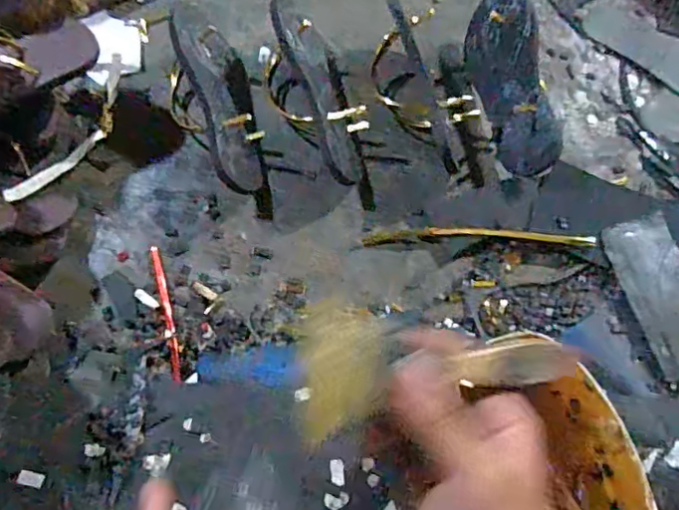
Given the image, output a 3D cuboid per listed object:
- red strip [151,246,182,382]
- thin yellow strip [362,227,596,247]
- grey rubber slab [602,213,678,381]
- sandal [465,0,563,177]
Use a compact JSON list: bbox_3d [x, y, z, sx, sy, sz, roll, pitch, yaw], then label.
[{"bbox_3d":[-0.189,0.063,0.625,0.011,0.010,0.154,-14,72,-5],"label":"red strip"},{"bbox_3d":[0.160,-0.020,0.659,0.262,0.007,0.023,1,71,0],"label":"thin yellow strip"},{"bbox_3d":[0.361,0.040,0.629,0.084,0.004,0.174,-14,72,-5],"label":"grey rubber slab"},{"bbox_3d":[0.213,-0.208,0.697,0.083,0.045,0.222,-13,89,-5],"label":"sandal"}]

